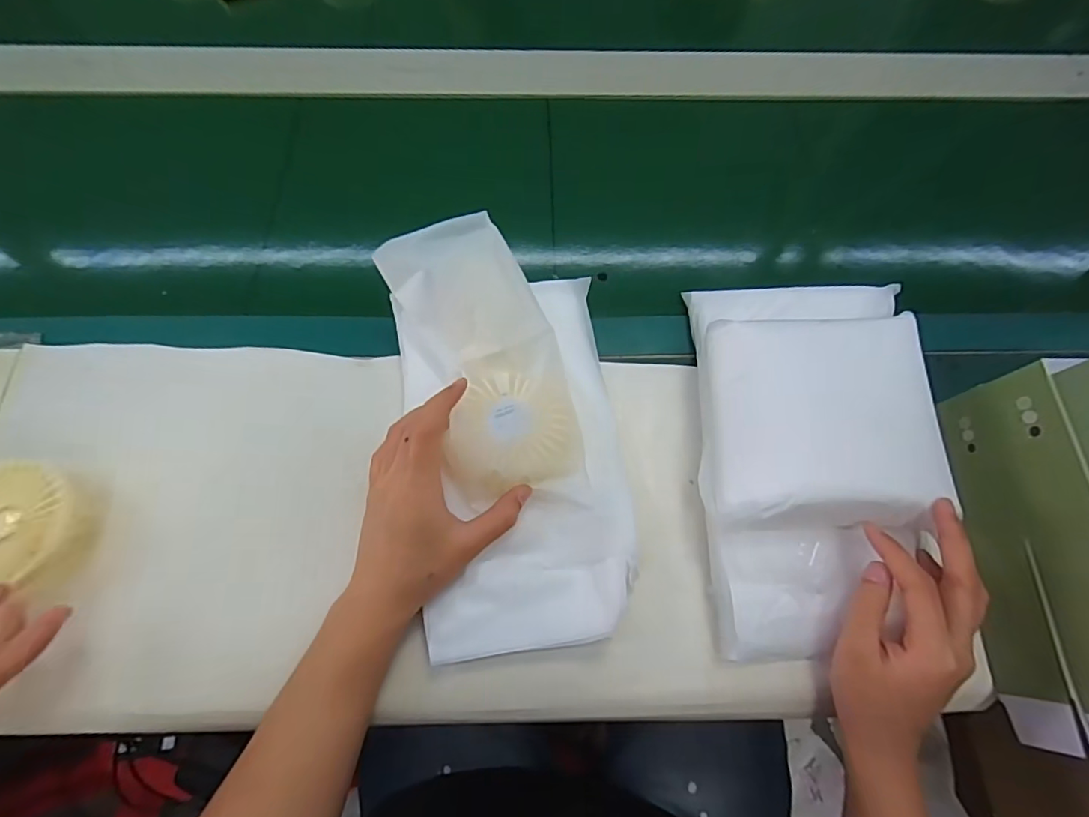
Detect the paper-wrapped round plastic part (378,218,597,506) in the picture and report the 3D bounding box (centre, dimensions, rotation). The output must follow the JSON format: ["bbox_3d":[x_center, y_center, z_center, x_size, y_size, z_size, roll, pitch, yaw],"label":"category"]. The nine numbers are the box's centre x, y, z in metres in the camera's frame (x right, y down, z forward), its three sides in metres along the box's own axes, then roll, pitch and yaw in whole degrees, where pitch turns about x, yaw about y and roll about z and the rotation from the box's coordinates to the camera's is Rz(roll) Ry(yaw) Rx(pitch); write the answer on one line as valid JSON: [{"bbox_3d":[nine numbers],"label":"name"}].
[{"bbox_3d":[-0.039,-0.031,0.375,0.099,0.028,0.215,-19,77,-10],"label":"paper-wrapped round plastic part"}]

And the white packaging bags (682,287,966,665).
[{"bbox_3d":[0.184,0.031,0.363,0.148,0.070,0.256,7,67,0],"label":"white packaging bags"}]

